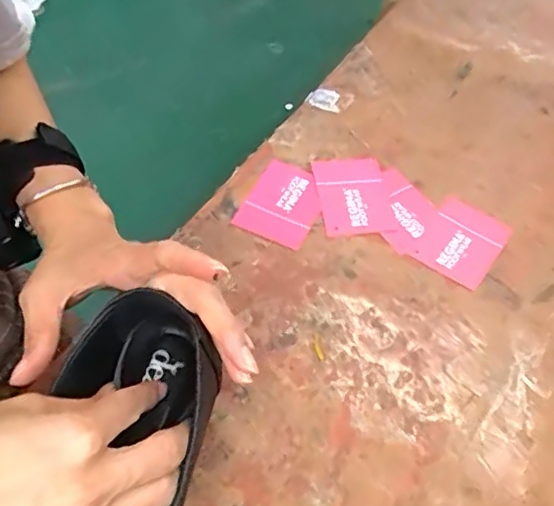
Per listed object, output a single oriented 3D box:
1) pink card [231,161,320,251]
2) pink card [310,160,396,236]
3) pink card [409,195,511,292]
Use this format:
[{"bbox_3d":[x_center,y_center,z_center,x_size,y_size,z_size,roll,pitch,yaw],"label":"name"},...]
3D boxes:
[{"bbox_3d":[0.006,-0.039,0.449,0.055,0.004,0.070,24,60,10],"label":"pink card"},{"bbox_3d":[0.060,-0.045,0.459,0.056,0.004,0.073,-6,57,-7],"label":"pink card"},{"bbox_3d":[0.141,-0.010,0.439,0.055,0.004,0.074,31,58,19],"label":"pink card"}]

